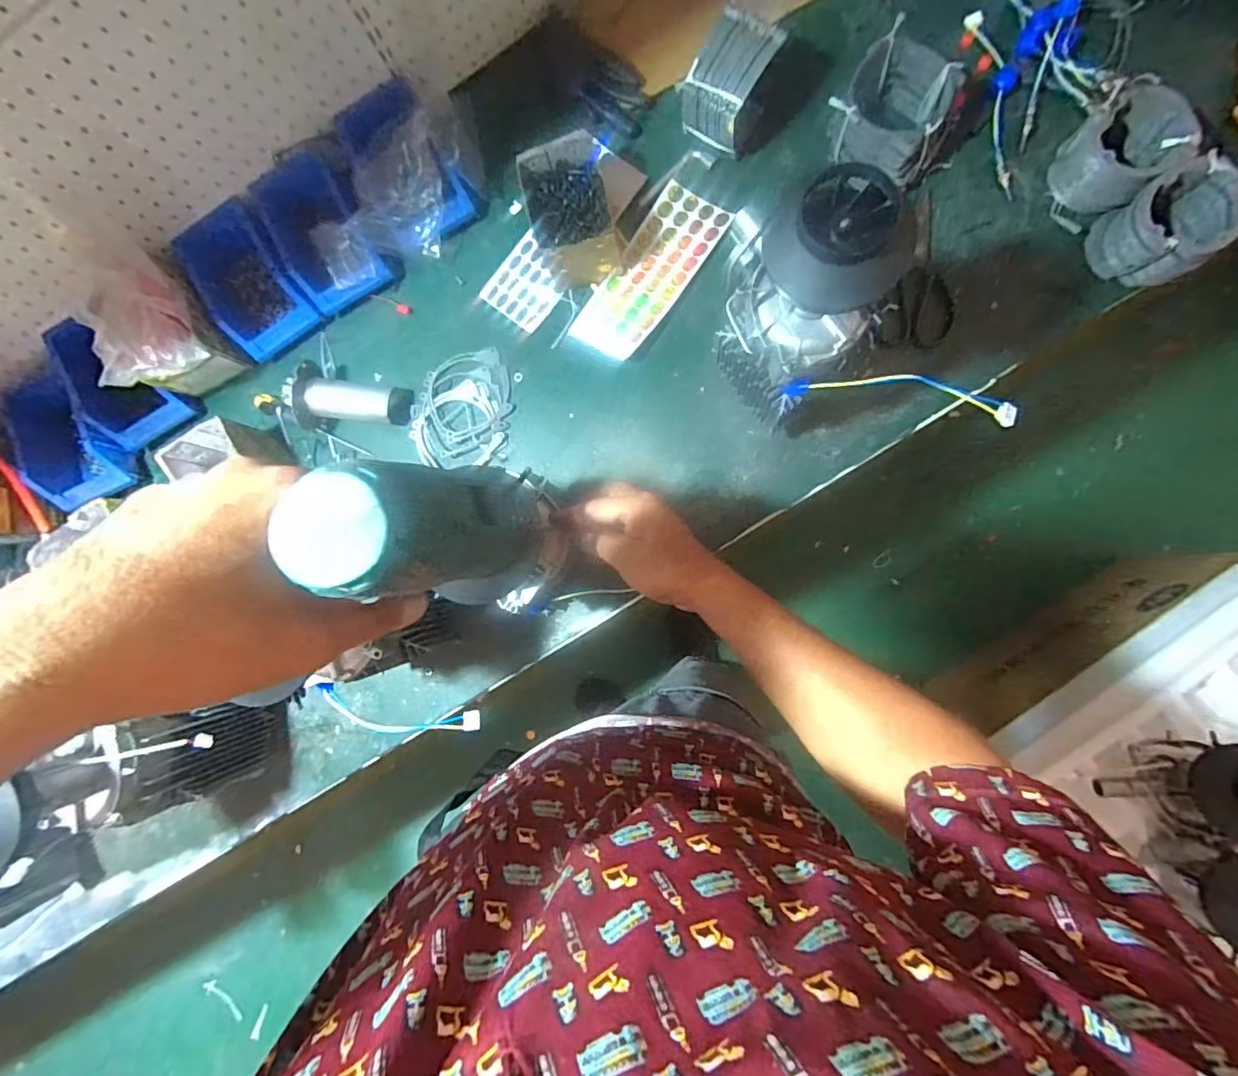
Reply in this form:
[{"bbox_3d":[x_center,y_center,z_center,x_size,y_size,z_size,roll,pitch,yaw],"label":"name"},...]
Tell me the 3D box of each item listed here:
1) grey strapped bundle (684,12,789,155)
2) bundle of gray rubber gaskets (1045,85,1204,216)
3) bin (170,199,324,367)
[{"bbox_3d":[0.140,-0.550,0.662,0.085,0.099,0.109,33,87,3],"label":"grey strapped bundle"},{"bbox_3d":[0.567,-0.435,0.613,0.081,0.088,0.101,-32,86,-2],"label":"bundle of gray rubber gaskets"},{"bbox_3d":[-0.537,-0.363,0.776,0.129,0.070,0.175,-32,86,-2],"label":"bin"}]

